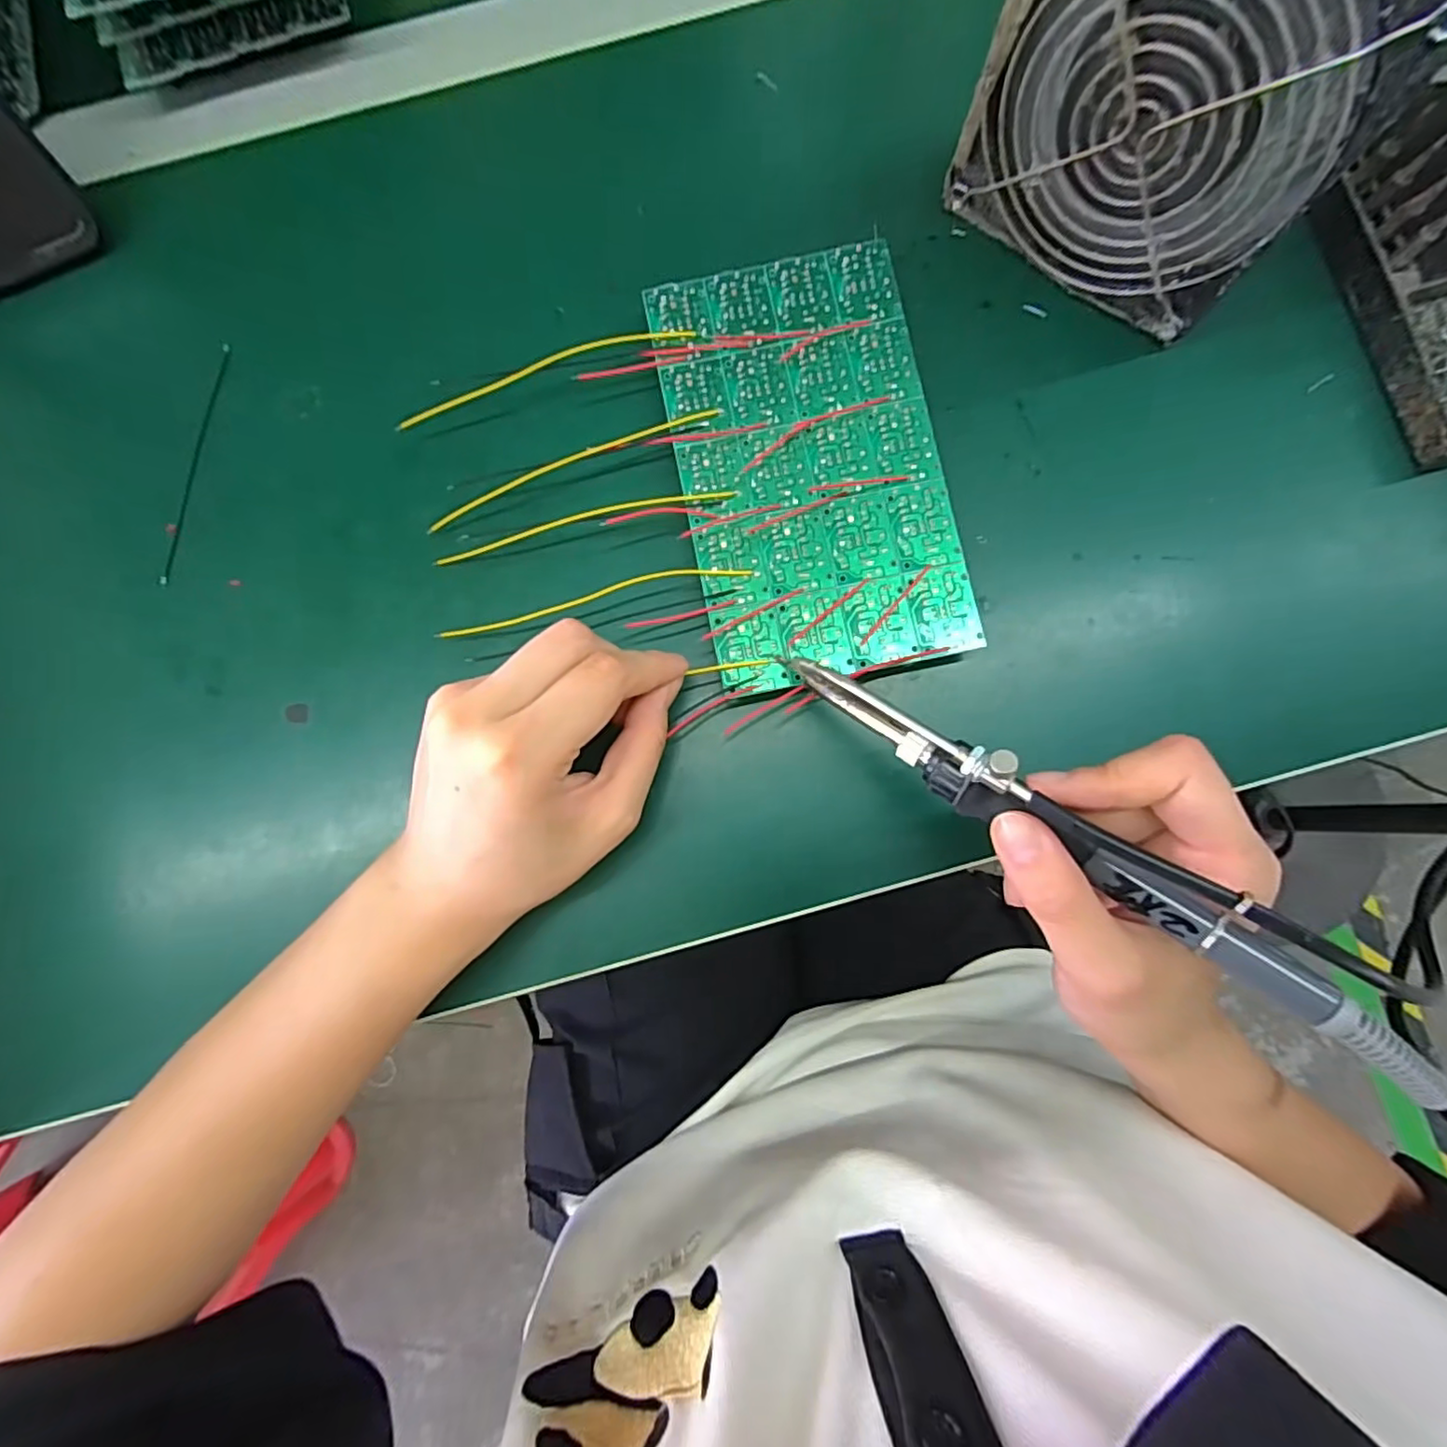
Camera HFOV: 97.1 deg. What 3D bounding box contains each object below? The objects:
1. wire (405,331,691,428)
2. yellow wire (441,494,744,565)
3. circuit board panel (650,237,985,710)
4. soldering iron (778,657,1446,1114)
[{"bbox_3d":[-0.073,-0.143,0.259,0.125,0.007,0.011,-20,83,-1],"label":"wire"},{"bbox_3d":[-0.057,-0.080,0.261,0.126,0.014,0.005,-11,83,0],"label":"yellow wire"},{"bbox_3d":[0.034,-0.104,0.255,0.100,0.006,0.172,-11,84,0],"label":"circuit board panel"},{"bbox_3d":[0.102,0.032,0.188,0.199,0.023,0.020,35,88,22],"label":"soldering iron"}]

